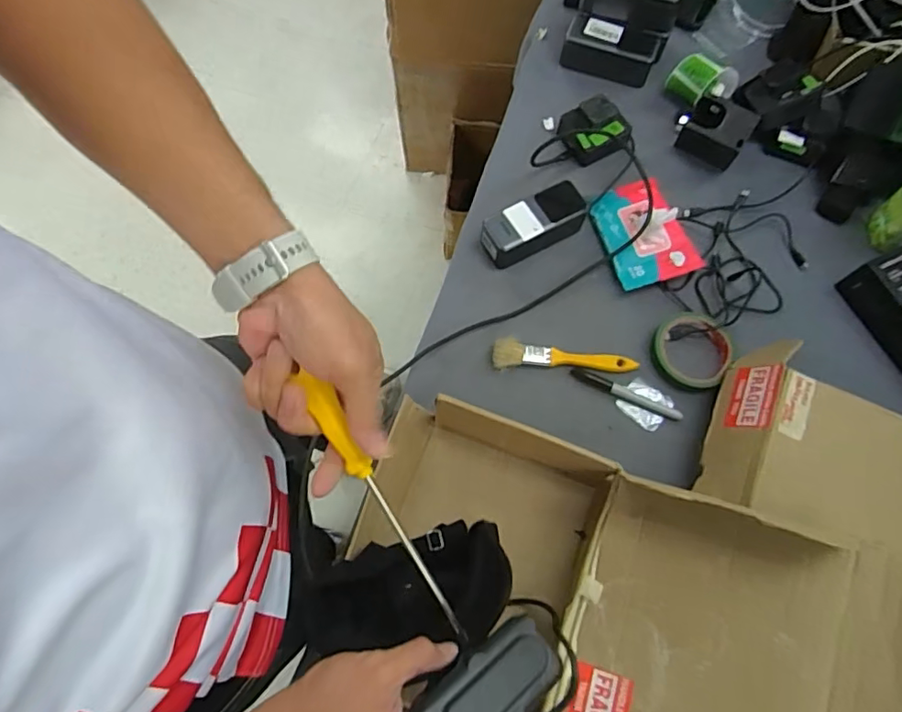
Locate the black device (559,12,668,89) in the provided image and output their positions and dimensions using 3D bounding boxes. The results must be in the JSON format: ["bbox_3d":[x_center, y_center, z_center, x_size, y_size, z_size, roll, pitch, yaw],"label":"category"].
[{"bbox_3d":[0.229,-0.437,0.777,0.134,0.048,0.060,21,72,7],"label":"black device"}]

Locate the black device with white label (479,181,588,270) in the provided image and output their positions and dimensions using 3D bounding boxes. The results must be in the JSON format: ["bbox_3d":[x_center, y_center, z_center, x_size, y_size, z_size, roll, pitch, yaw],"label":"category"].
[{"bbox_3d":[0.104,-0.166,0.685,0.134,0.047,0.059,-28,73,-9],"label":"black device with white label"}]

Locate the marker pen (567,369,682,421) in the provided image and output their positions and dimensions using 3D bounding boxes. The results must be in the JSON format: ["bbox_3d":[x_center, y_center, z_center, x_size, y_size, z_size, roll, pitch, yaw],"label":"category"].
[{"bbox_3d":[0.204,0.043,0.635,0.131,0.013,0.017,22,72,8],"label":"marker pen"}]

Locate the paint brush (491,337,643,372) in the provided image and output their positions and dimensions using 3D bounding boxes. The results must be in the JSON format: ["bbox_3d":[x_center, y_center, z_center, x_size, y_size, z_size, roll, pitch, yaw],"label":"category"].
[{"bbox_3d":[0.134,-0.002,0.648,0.168,0.011,0.039,1,70,0],"label":"paint brush"}]

